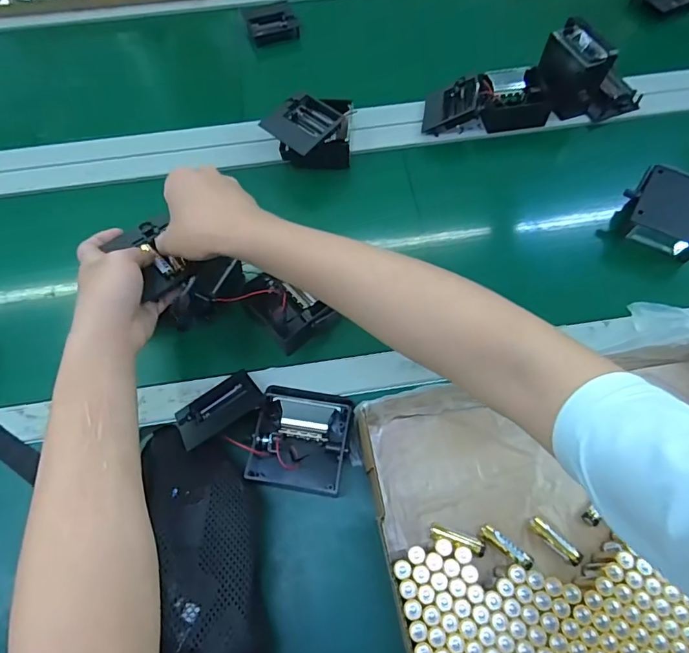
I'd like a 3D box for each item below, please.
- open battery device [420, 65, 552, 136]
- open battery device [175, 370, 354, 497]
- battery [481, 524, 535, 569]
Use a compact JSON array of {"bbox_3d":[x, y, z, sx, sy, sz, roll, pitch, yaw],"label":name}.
[{"bbox_3d":[0.196,-0.307,0.649,0.171,0.048,0.087,-1,64,0],"label":"open battery device"},{"bbox_3d":[-0.079,0.097,0.451,0.168,0.049,0.098,13,65,7],"label":"open battery device"},{"bbox_3d":[0.144,0.195,0.416,0.048,0.014,0.013,37,70,17],"label":"battery"}]

